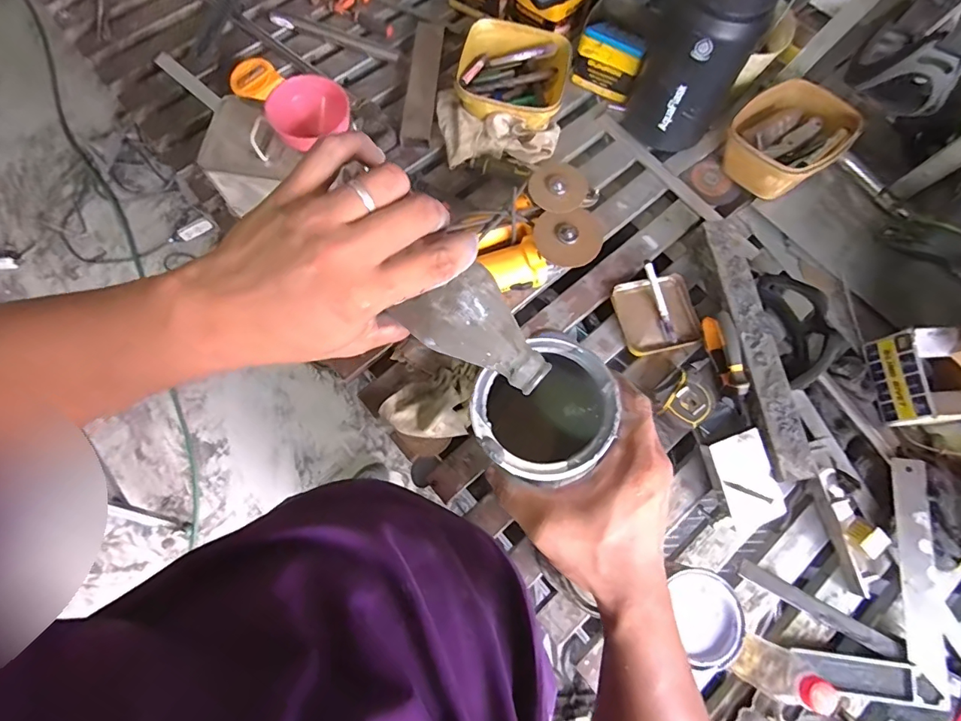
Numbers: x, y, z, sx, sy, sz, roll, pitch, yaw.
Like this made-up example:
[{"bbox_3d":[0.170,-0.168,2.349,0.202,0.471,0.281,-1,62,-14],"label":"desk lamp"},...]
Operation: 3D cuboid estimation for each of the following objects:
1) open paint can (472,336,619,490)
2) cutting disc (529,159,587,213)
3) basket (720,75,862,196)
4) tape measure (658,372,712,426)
[{"bbox_3d":[0.043,0.041,0.369,0.095,0.095,0.097,14,75,3],"label":"open paint can"},{"bbox_3d":[0.115,-0.257,0.705,0.080,0.013,0.087,1,73,-3],"label":"cutting disc"},{"bbox_3d":[0.506,-0.366,0.800,0.163,0.081,0.187,43,79,10],"label":"basket"},{"bbox_3d":[0.297,0.062,0.688,0.062,0.043,0.070,33,75,7],"label":"tape measure"}]

